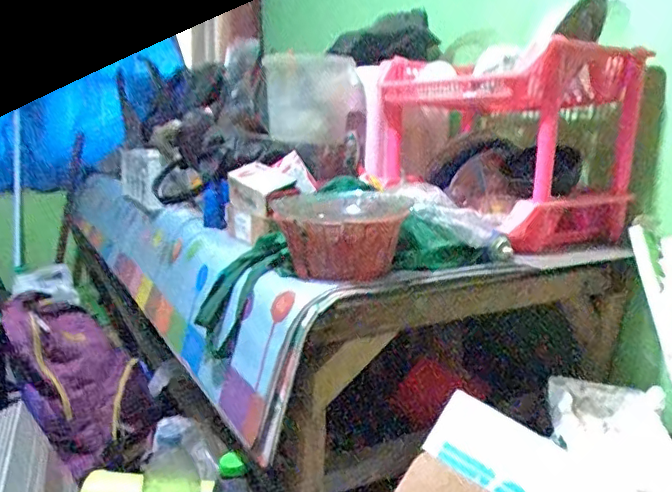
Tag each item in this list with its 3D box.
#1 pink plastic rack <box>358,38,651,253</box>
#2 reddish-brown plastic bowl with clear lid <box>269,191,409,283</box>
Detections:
[{"bbox_3d":[0.309,-0.205,1.147,0.323,0.329,0.486,-7,14,-36],"label":"pink plastic rack"},{"bbox_3d":[0.005,-0.017,0.860,0.199,0.112,0.198,1,11,-5],"label":"reddish-brown plastic bowl with clear lid"}]

